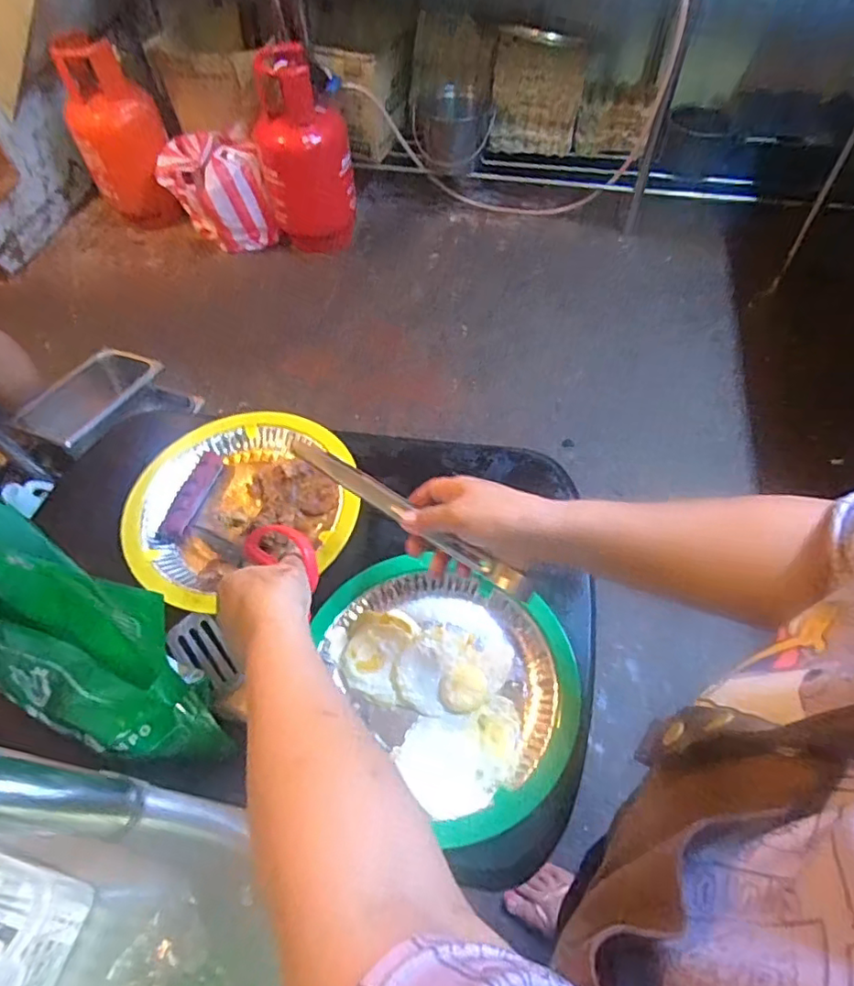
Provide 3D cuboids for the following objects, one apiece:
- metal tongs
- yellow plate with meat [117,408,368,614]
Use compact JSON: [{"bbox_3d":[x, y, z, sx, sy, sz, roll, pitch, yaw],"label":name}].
[{"bbox_3d":[-0.025,0.011,0.496,0.241,0.028,0.027,31,65,21],"label":"metal tongs"},{"bbox_3d":[-0.205,0.012,0.647,0.250,0.042,0.250,-3,57,4],"label":"yellow plate with meat"}]

